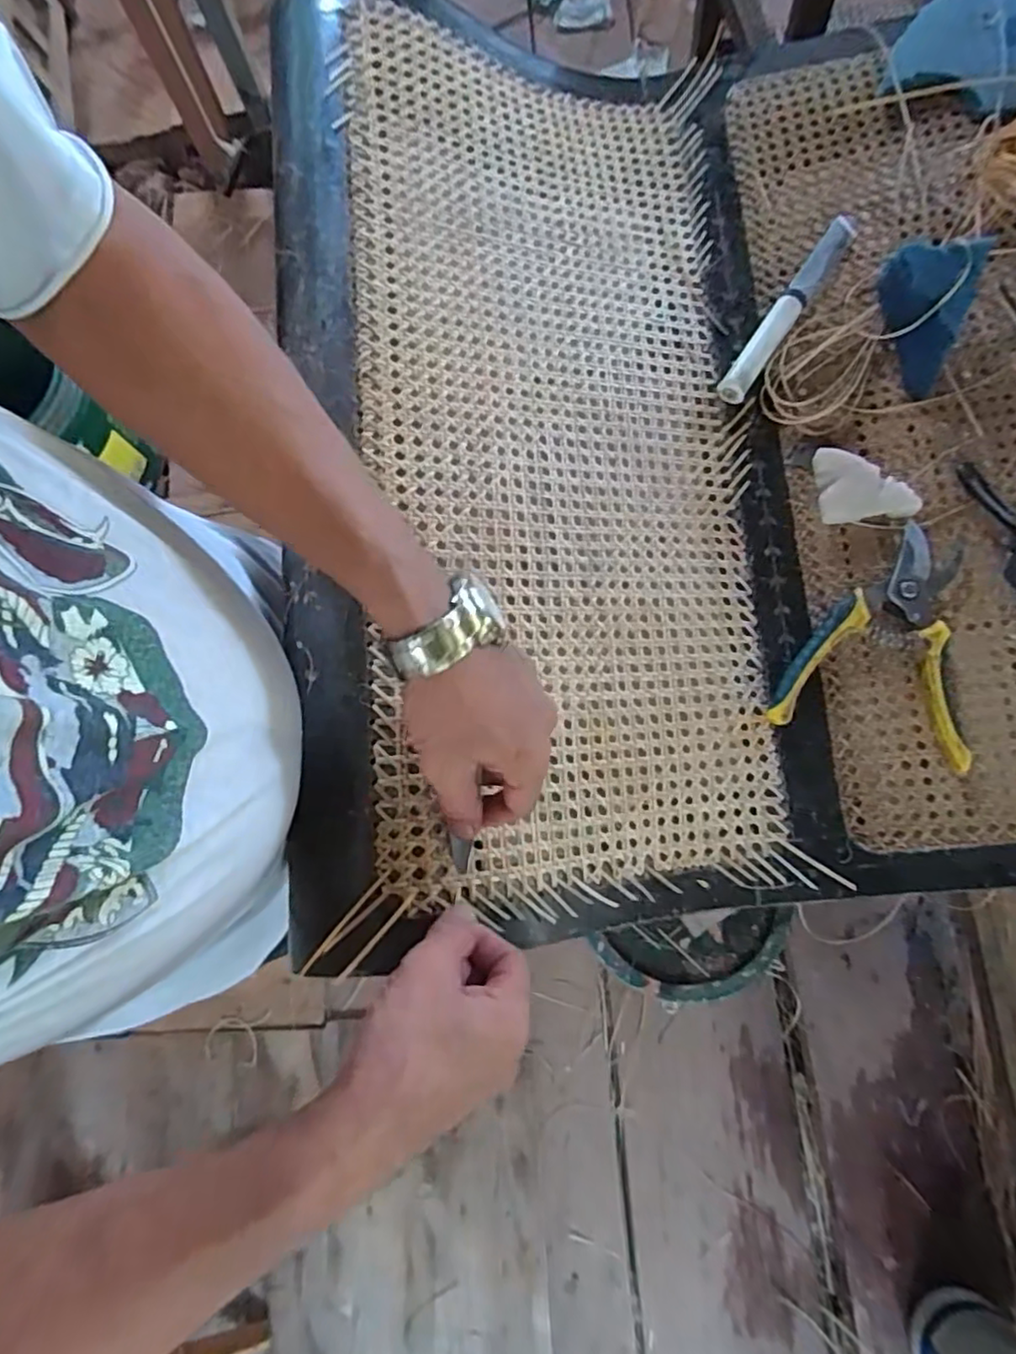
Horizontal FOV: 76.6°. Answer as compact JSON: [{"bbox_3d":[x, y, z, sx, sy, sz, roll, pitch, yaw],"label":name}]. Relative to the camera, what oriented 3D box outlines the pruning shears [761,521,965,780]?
[{"bbox_3d":[0.279,-0.030,0.470,0.128,0.022,0.161,16,81,7],"label":"pruning shears"}]

